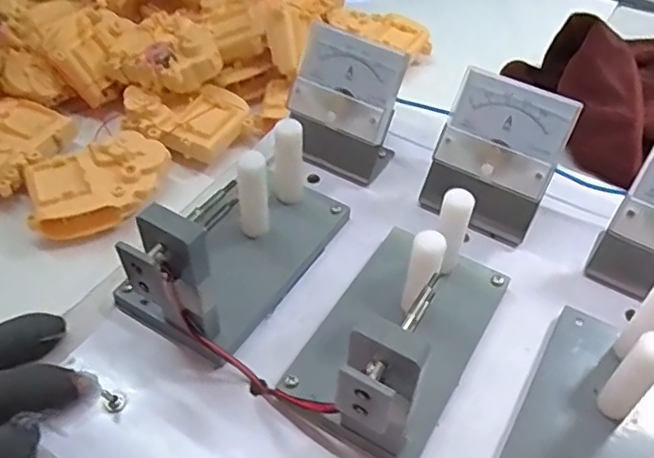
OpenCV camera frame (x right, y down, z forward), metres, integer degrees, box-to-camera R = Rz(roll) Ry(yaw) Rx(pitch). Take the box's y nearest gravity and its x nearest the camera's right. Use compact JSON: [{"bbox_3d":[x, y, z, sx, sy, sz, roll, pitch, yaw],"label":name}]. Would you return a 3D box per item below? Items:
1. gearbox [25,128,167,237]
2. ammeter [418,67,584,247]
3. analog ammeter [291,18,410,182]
[{"bbox_3d":[-0.158,-0.032,0.422,0.092,0.033,0.058,-14,49,-15],"label":"gearbox"},{"bbox_3d":[0.094,-0.039,0.340,0.066,0.075,0.044,22,51,16],"label":"ammeter"},{"bbox_3d":[0.009,-0.071,0.364,0.063,0.074,0.042,22,51,16],"label":"analog ammeter"}]

